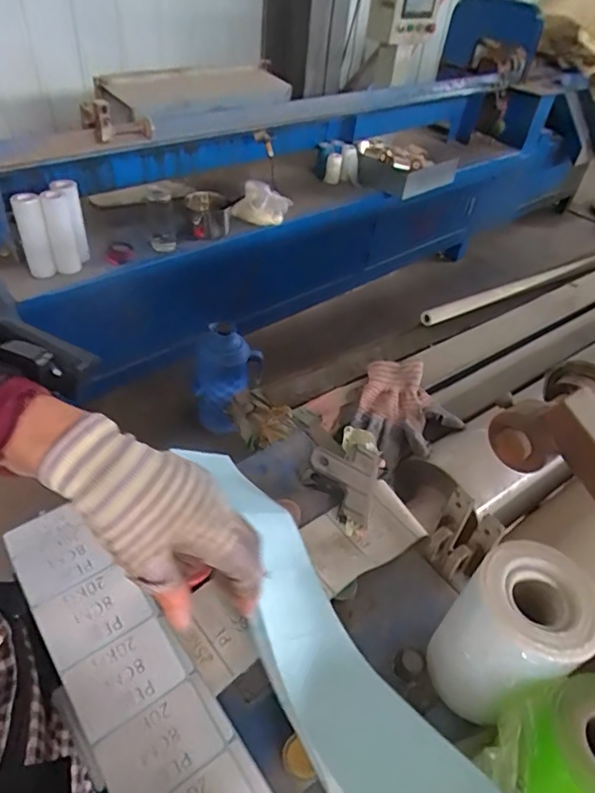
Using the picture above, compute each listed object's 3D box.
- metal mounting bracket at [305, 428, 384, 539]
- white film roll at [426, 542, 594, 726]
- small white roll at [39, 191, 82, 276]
[{"bbox_3d":[0.047,0.071,0.509,0.068,0.032,0.119,17,45,10],"label":"metal mounting bracket"},{"bbox_3d":[0.137,0.160,0.348,0.072,0.120,0.071,4,44,-4],"label":"white film roll"},{"bbox_3d":[-0.627,-0.427,1.384,0.063,0.224,0.049,-13,47,-20],"label":"small white roll"}]

